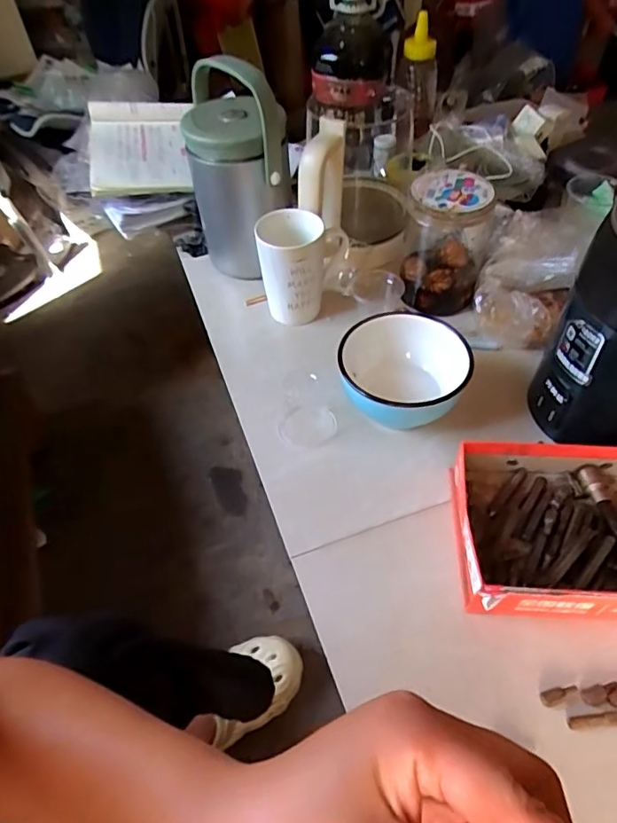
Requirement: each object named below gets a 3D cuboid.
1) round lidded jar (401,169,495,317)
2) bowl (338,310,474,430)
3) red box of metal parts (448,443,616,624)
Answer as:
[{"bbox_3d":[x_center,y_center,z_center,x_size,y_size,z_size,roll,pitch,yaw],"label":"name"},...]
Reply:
[{"bbox_3d":[0.172,-0.215,0.681,0.097,0.145,0.101,5,52,7],"label":"round lidded jar"},{"bbox_3d":[0.100,-0.034,0.593,0.127,0.079,0.126,-2,51,2],"label":"bowl"},{"bbox_3d":[0.249,0.104,0.484,0.222,0.049,0.159,1,51,4],"label":"red box of metal parts"}]

